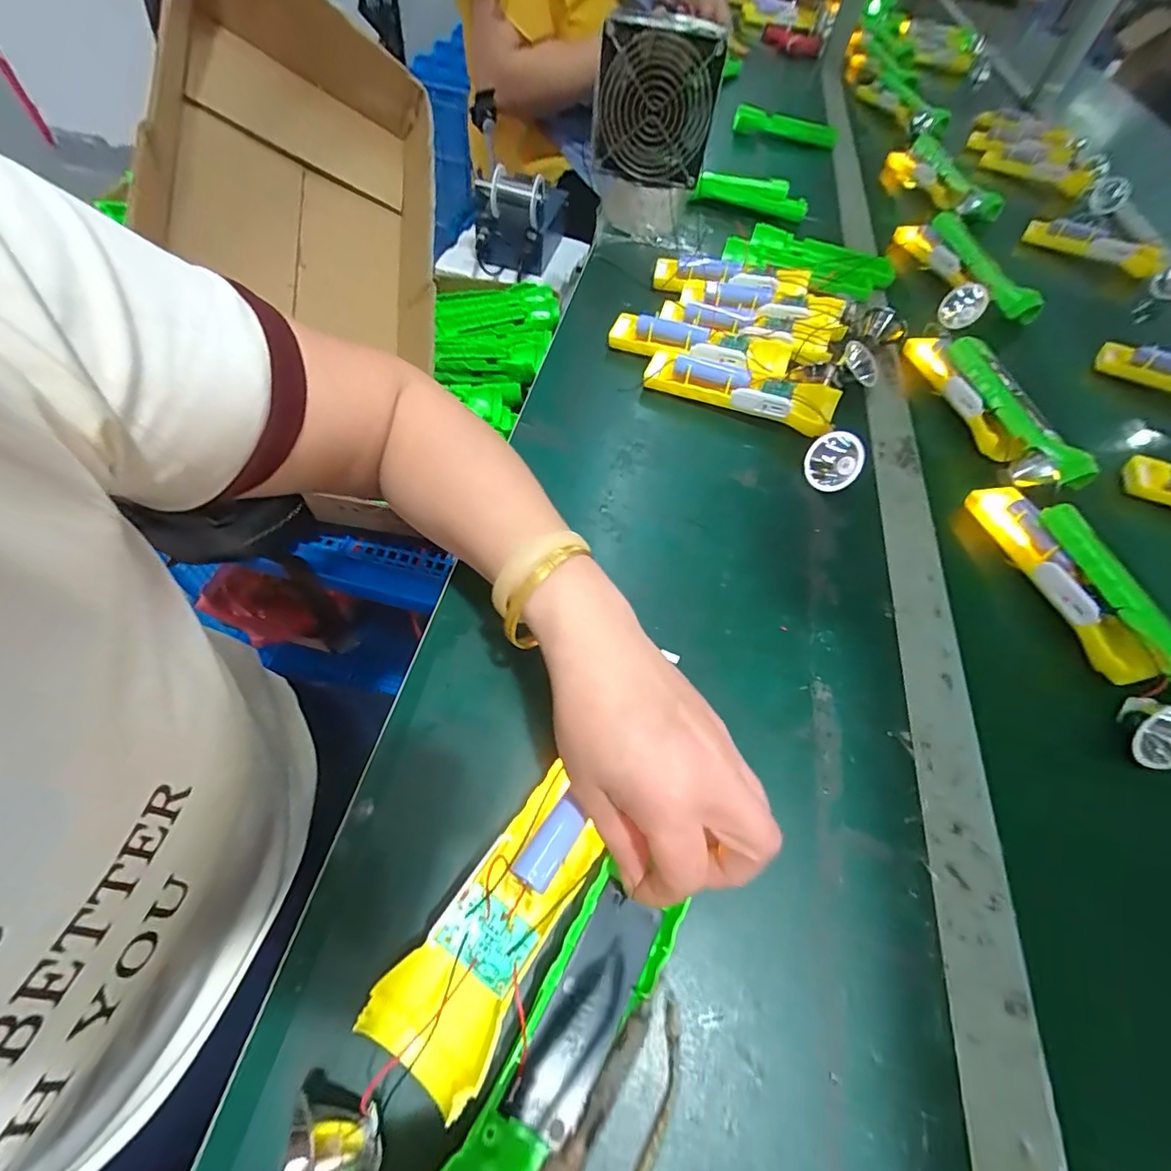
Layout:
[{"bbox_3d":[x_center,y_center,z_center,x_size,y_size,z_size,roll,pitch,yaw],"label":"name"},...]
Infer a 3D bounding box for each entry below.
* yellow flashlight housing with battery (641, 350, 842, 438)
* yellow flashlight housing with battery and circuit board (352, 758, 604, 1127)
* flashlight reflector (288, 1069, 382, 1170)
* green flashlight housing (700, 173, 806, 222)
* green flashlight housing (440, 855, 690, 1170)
[{"bbox_3d":[0.134,-0.170,0.451,0.159,0.034,0.047,22,58,9],"label":"yellow flashlight housing with battery"},{"bbox_3d":[-0.037,0.151,0.228,0.050,0.029,0.121,33,60,16],"label":"yellow flashlight housing with battery and circuit board"},{"bbox_3d":[-0.091,0.208,0.187,0.033,0.028,0.047,-5,58,-8],"label":"flashlight reflector"},{"bbox_3d":[0.214,-0.497,0.662,0.137,0.033,0.031,19,57,9],"label":"green flashlight housing"},{"bbox_3d":[-0.010,0.186,0.213,0.043,0.026,0.129,34,53,16],"label":"green flashlight housing"}]

